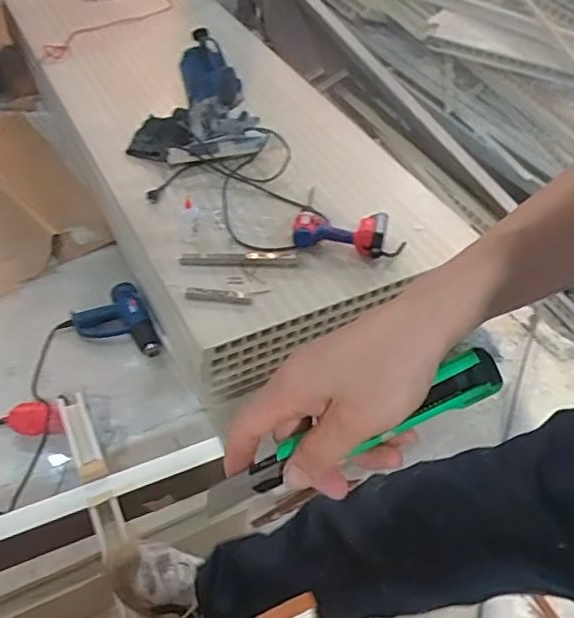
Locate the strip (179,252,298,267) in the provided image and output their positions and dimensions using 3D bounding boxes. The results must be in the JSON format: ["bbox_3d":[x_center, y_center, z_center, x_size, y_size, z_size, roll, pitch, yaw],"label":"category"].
[{"bbox_3d":[-0.119,-0.124,1.418,0.279,0.013,0.047,-1,60,-5],"label":"strip"}]

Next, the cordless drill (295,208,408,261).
[{"bbox_3d":[0.160,-0.202,1.459,0.284,0.072,0.132,10,46,2],"label":"cordless drill"}]

